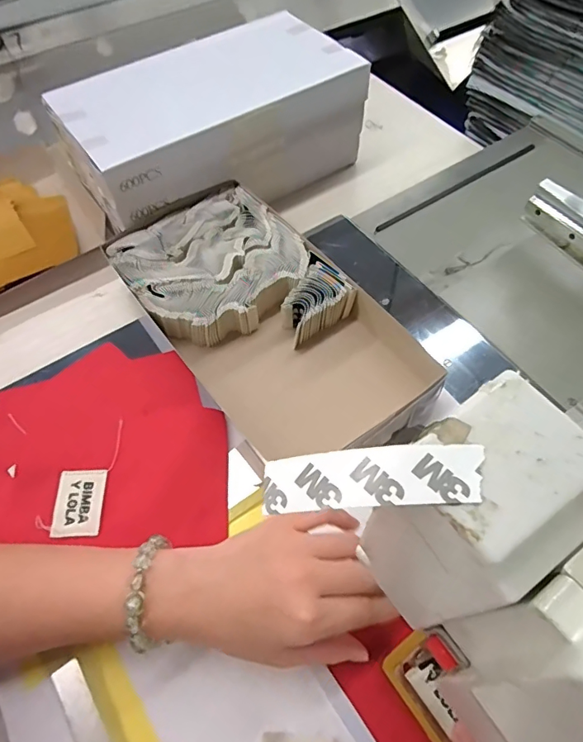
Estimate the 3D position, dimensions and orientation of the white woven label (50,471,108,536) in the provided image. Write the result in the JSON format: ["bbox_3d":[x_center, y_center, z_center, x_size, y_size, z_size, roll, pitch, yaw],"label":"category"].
[{"bbox_3d":[-0.160,0.100,0.358,0.034,0.004,0.049,1,63,-7],"label":"white woven label"}]

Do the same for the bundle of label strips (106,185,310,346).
[{"bbox_3d":[-0.075,-0.100,0.466,0.161,0.044,0.154,-33,65,-18],"label":"bundle of label strips"}]

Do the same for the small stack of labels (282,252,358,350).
[{"bbox_3d":[0.017,-0.065,0.440,0.067,0.035,0.060,-30,64,-16],"label":"small stack of labels"}]

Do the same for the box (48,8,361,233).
[{"bbox_3d":[-0.095,-0.280,0.541,0.312,0.128,0.194,-28,64,-19],"label":"box"}]

